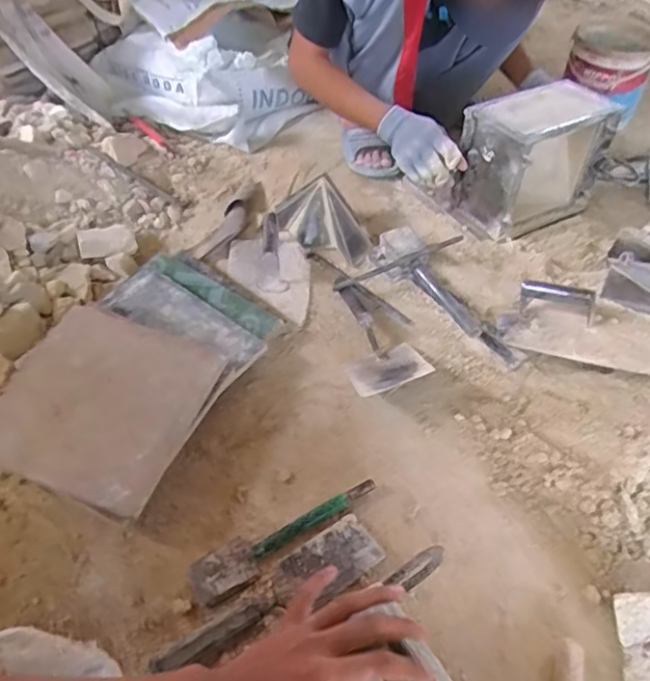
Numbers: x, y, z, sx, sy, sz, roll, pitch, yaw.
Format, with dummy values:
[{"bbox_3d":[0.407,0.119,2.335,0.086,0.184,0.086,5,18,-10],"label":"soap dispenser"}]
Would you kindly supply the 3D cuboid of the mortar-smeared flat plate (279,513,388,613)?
[{"bbox_3d":[0.009,0.253,0.678,0.107,0.008,0.069,-26,52,-20],"label":"mortar-smeared flat plate"}]

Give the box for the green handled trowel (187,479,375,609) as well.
[{"bbox_3d":[-0.047,0.230,0.701,0.238,0.019,0.057,-26,52,-20],"label":"green handled trowel"}]

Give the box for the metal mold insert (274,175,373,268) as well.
[{"bbox_3d":[-0.006,-0.224,1.056,0.193,0.095,0.085,32,57,27],"label":"metal mold insert"}]

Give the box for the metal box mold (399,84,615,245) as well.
[{"bbox_3d":[0.365,-0.318,1.032,0.236,0.211,0.137,-23,51,-18],"label":"metal box mold"}]

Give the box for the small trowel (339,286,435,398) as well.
[{"bbox_3d":[0.078,-0.011,0.887,0.107,0.063,0.254,-8,48,-5],"label":"small trowel"}]

